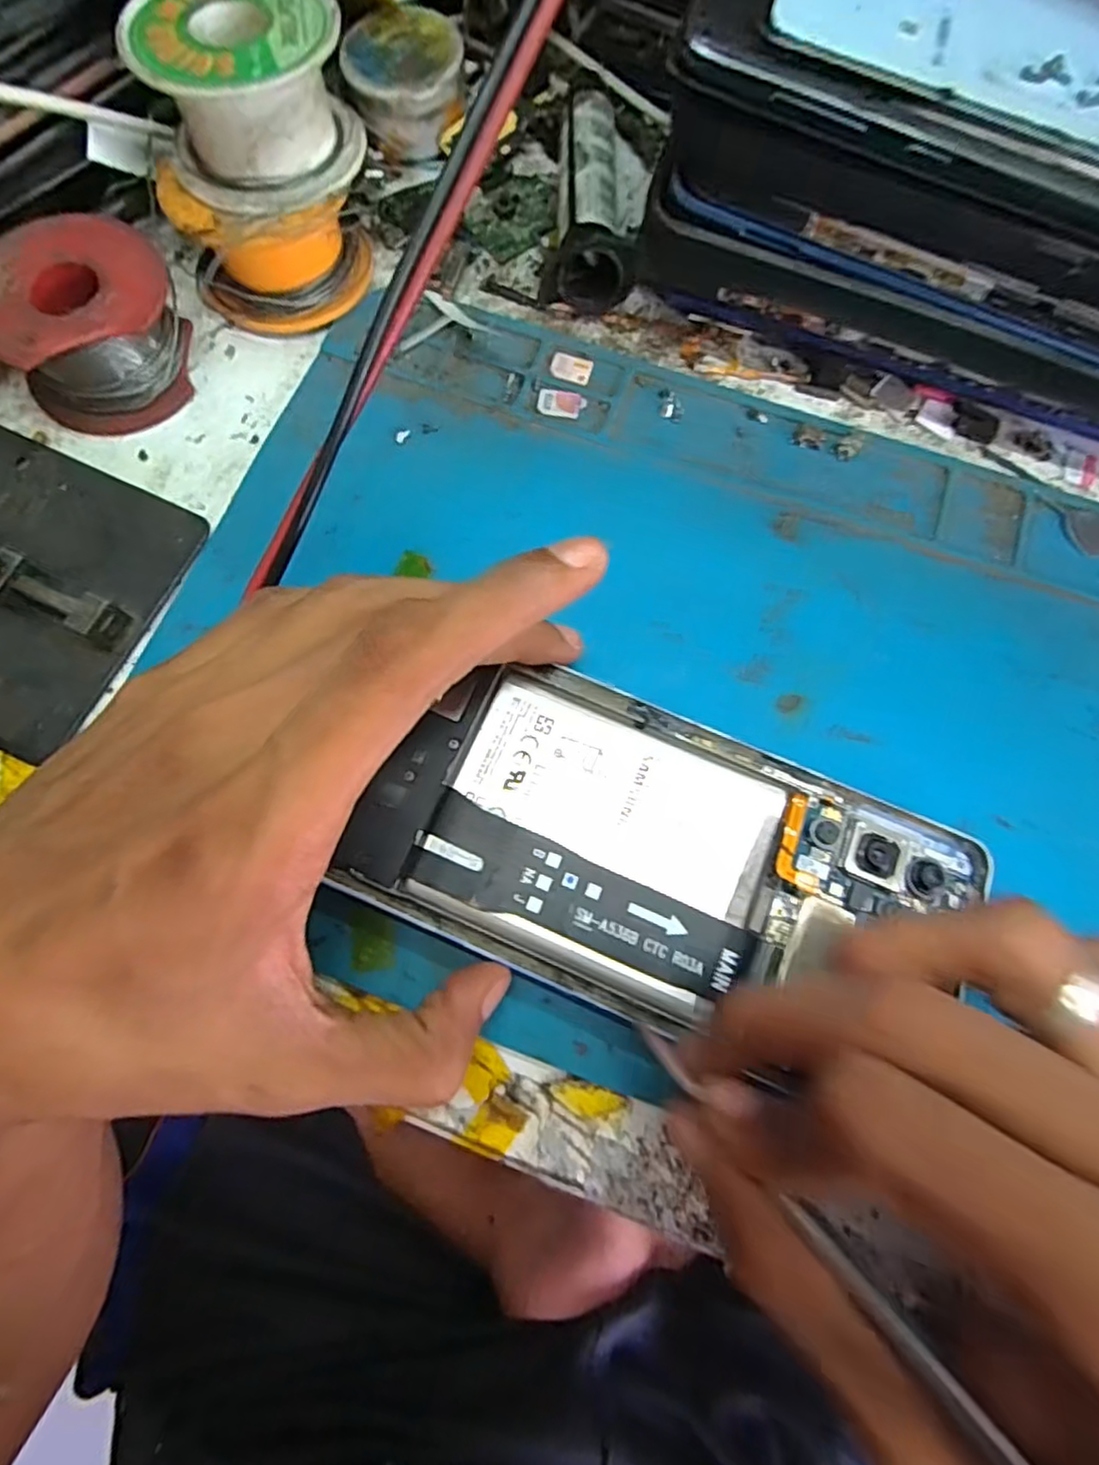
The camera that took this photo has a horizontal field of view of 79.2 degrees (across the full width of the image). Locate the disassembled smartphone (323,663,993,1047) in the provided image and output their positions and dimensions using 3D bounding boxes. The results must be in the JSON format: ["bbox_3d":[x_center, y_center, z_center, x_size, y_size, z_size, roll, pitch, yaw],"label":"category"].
[{"bbox_3d":[0.026,0.030,0.161,0.139,0.005,0.070,21,75,4],"label":"disassembled smartphone"}]

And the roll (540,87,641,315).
[{"bbox_3d":[0.016,-0.165,0.211,0.027,0.023,0.063,9,74,1],"label":"roll"}]

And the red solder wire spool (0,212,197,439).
[{"bbox_3d":[-0.131,-0.117,0.190,0.049,0.028,0.047,0,74,-2],"label":"red solder wire spool"}]

